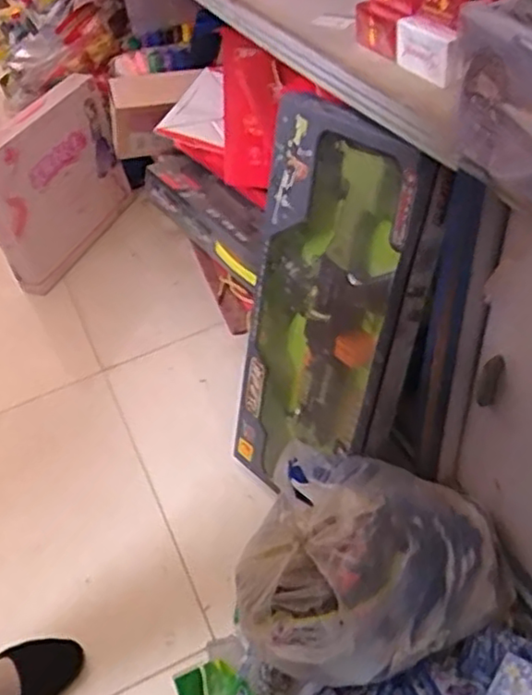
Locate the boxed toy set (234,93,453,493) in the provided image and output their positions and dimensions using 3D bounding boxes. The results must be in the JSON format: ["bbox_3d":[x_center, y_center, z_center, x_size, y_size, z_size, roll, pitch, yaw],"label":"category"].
[{"bbox_3d":[0.075,-0.019,0.916,0.251,0.588,0.081,34,43,29],"label":"boxed toy set"}]

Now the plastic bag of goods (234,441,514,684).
[{"bbox_3d":[0.112,0.241,0.740,0.300,0.164,0.238,13,48,19],"label":"plastic bag of goods"}]

